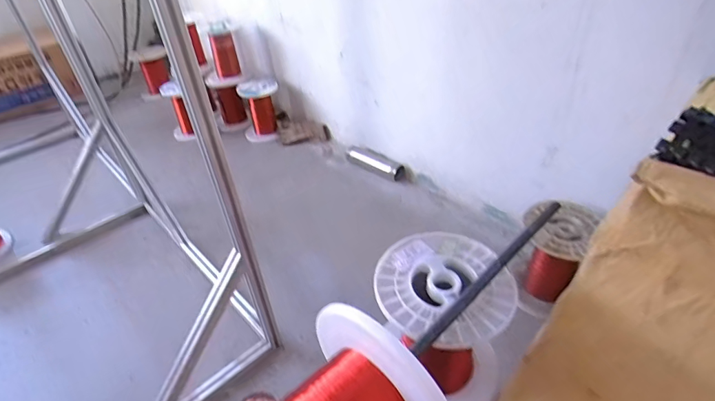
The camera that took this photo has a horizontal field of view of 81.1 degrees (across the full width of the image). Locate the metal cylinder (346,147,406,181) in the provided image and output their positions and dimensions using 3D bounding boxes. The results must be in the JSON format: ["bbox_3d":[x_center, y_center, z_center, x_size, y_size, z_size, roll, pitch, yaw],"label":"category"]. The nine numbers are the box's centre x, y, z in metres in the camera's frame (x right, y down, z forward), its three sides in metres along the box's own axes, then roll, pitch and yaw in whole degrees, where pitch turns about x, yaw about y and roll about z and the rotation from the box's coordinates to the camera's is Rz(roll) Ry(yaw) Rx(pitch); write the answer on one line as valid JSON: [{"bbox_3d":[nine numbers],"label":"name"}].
[{"bbox_3d":[0.068,-0.136,1.574,0.254,0.060,0.077,23,46,31],"label":"metal cylinder"}]

